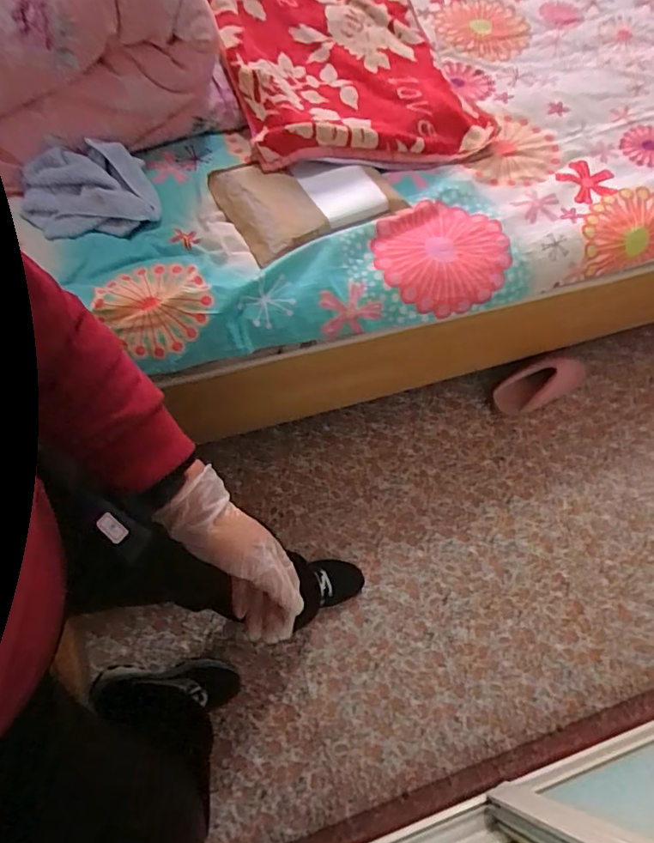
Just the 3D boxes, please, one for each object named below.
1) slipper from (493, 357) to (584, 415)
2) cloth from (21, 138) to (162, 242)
[{"bbox_3d":[0.510,-0.092,1.284,0.238,0.095,0.086,-21,66,-13],"label":"slipper"},{"bbox_3d":[-0.351,-0.340,0.814,0.195,0.037,0.138,-2,90,1],"label":"cloth"}]

